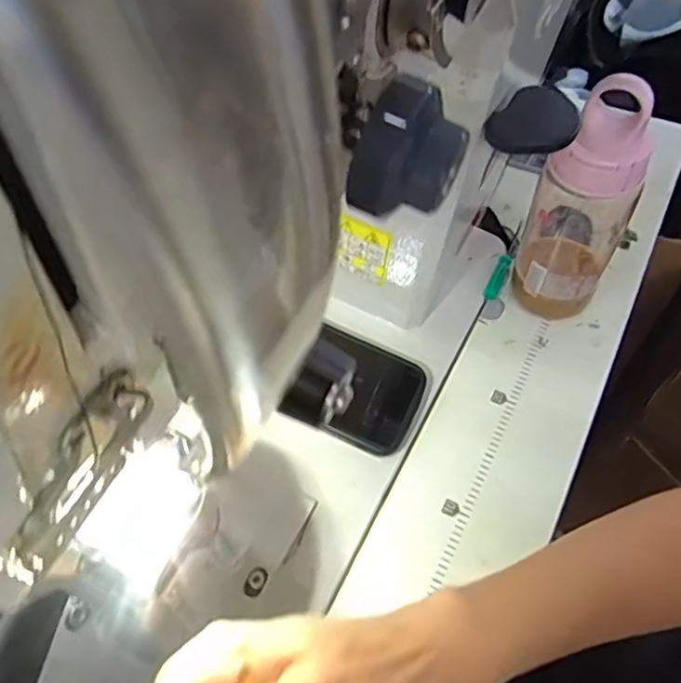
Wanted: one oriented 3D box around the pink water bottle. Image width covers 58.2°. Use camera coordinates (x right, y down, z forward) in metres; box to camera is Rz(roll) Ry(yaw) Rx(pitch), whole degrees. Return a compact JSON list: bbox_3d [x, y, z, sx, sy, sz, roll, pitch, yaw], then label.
[{"bbox_3d":[0.180,-0.103,0.457,0.066,0.203,0.080,16,58,13],"label":"pink water bottle"}]

